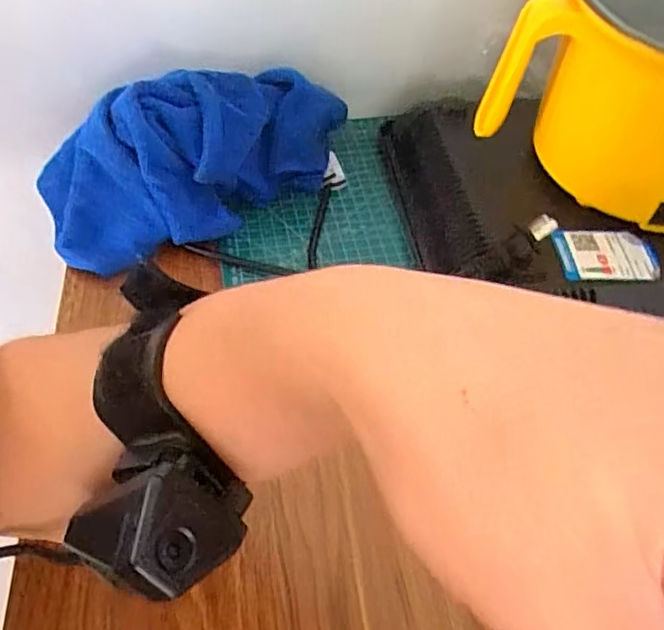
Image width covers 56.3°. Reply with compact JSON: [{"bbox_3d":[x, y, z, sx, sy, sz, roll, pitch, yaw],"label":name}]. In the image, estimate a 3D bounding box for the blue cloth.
[{"bbox_3d":[-0.093,-0.119,0.465,0.240,0.092,0.095,-18,54,-18],"label":"blue cloth"}]

